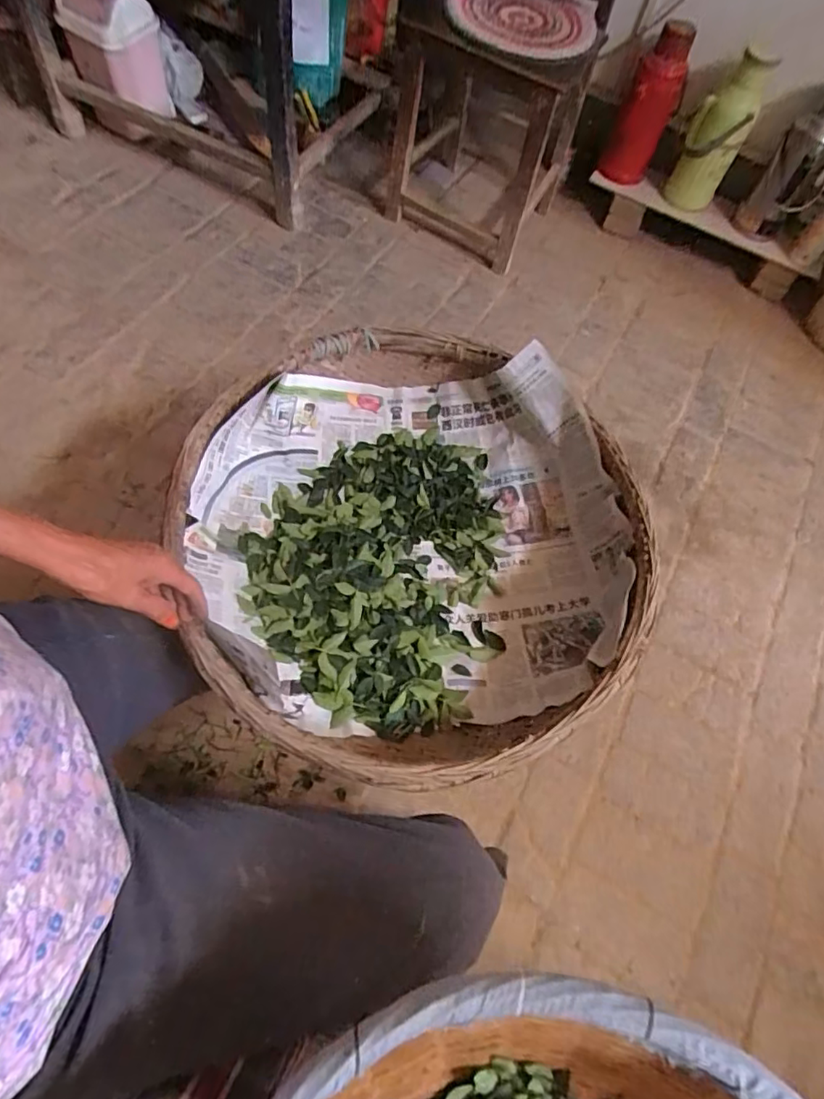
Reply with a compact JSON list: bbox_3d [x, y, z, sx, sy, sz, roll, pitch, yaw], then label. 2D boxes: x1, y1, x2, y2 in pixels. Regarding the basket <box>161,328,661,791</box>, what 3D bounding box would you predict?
[{"bbox_3d":[0.001,-0.012,0.738,0.556,0.150,0.554,1,66,-3],"label":"basket"}]

